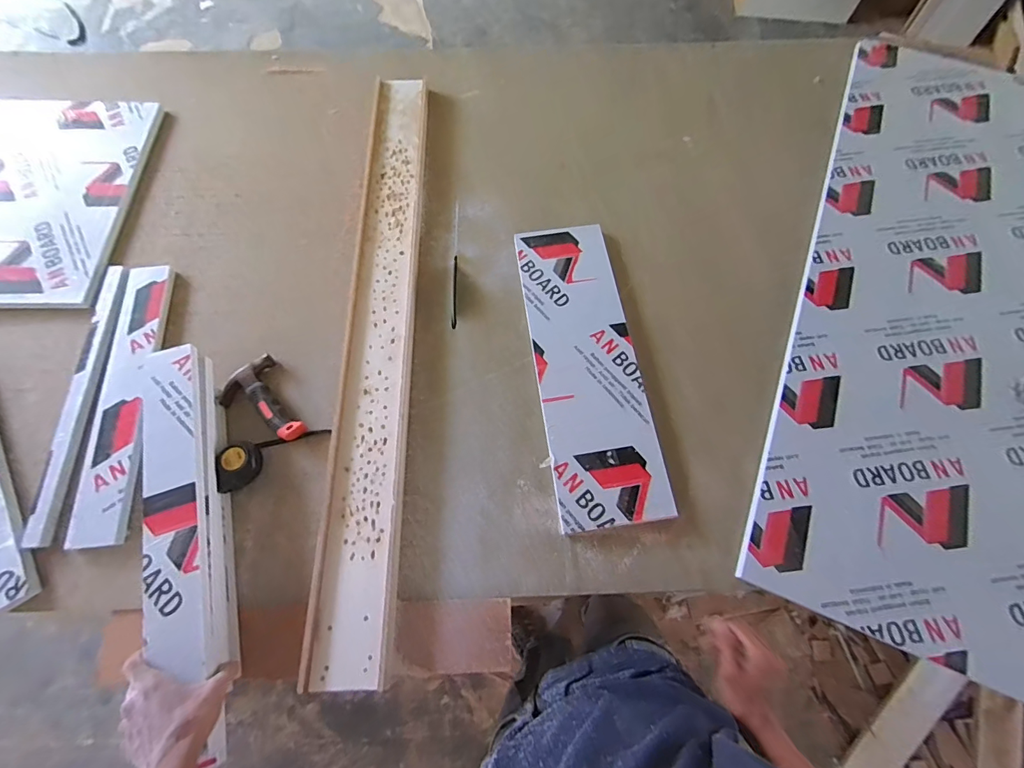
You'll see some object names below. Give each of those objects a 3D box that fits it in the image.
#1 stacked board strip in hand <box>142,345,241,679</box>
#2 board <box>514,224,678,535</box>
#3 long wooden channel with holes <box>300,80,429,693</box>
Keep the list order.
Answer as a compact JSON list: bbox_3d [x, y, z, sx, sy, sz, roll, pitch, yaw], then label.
[{"bbox_3d":[-0.468,0.159,0.618,0.085,0.067,0.448,-17,70,-7],"label":"stacked board strip in hand"},{"bbox_3d":[0.127,-0.046,0.738,0.173,0.026,0.549,-7,72,-4],"label":"board"},{"bbox_3d":[-0.232,-0.130,0.755,0.109,0.034,1.125,-1,68,0],"label":"long wooden channel with holes"}]

